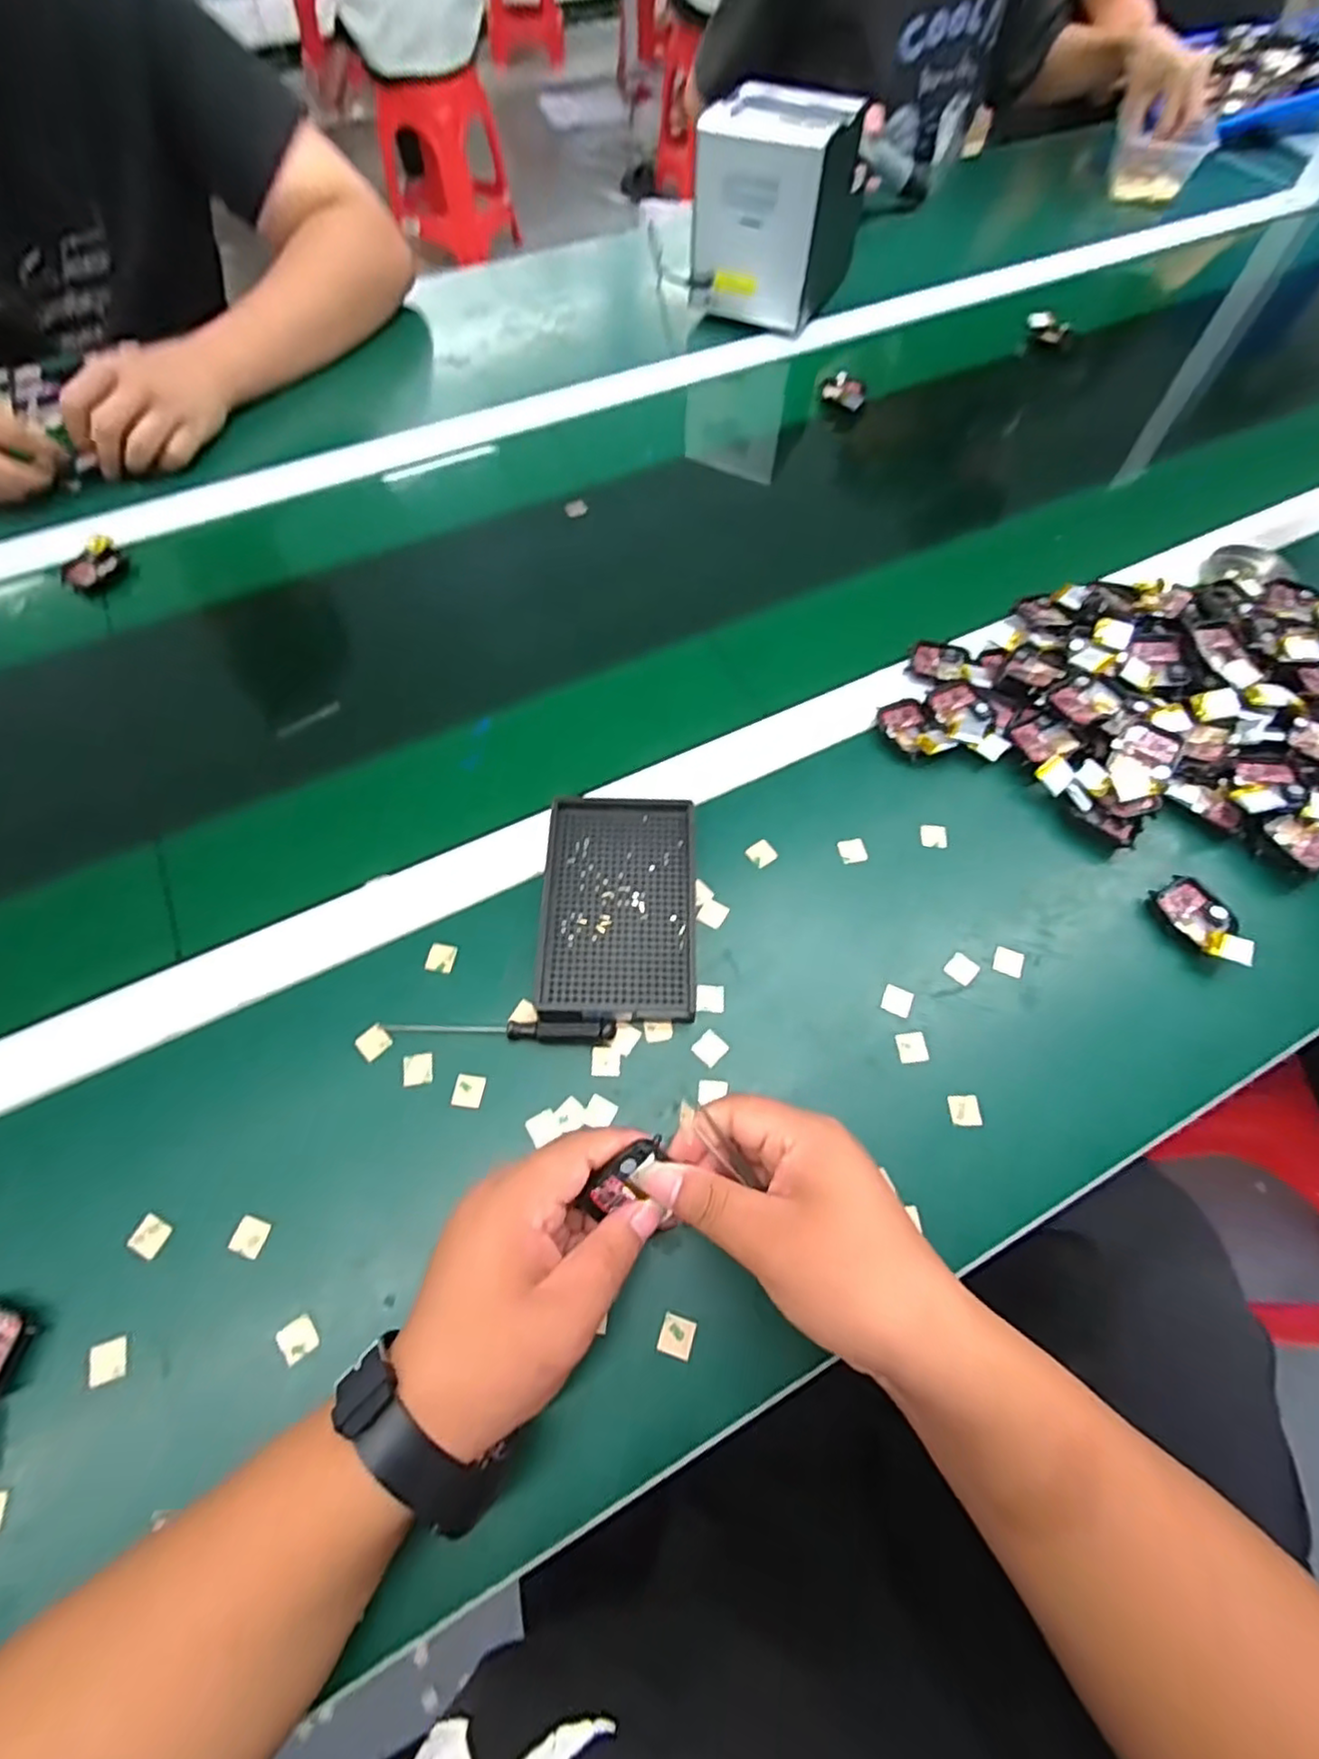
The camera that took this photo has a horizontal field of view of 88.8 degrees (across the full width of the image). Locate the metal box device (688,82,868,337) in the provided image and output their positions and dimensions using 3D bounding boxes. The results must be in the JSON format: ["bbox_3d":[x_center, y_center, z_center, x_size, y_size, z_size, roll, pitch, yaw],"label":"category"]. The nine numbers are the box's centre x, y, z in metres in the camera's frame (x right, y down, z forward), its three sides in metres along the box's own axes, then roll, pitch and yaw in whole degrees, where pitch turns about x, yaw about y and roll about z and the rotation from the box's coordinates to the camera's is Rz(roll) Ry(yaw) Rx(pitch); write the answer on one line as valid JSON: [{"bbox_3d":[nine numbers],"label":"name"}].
[{"bbox_3d":[0.124,-0.692,0.697,0.129,0.149,0.163,22,65,10],"label":"metal box device"}]

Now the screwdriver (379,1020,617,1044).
[{"bbox_3d":[-0.090,0.085,0.375,0.130,0.016,0.011,1,63,0],"label":"screwdriver"}]

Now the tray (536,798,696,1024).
[{"bbox_3d":[-0.023,0.015,0.407,0.088,0.023,0.139,1,63,0],"label":"tray"}]

